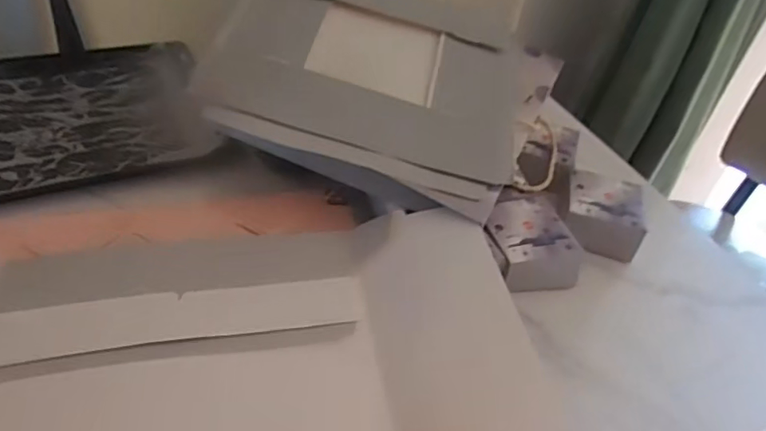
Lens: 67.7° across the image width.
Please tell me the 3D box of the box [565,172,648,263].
[{"bbox_3d":[0.253,-0.006,0.668,0.096,0.046,0.101,13,42,6],"label":"box"}]

